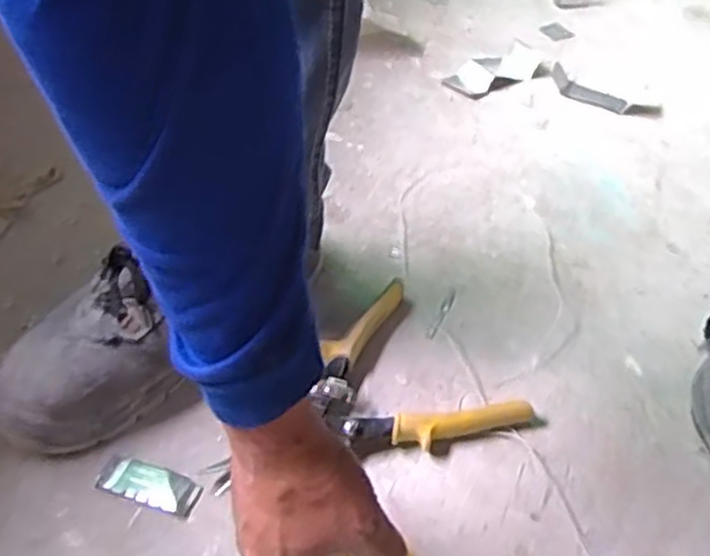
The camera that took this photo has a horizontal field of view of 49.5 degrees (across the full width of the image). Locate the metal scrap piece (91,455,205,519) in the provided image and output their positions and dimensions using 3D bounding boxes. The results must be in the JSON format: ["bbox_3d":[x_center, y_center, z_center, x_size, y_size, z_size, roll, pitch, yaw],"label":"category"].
[{"bbox_3d":[-0.141,0.141,0.526,0.071,0.008,0.027,14,46,13],"label":"metal scrap piece"}]

